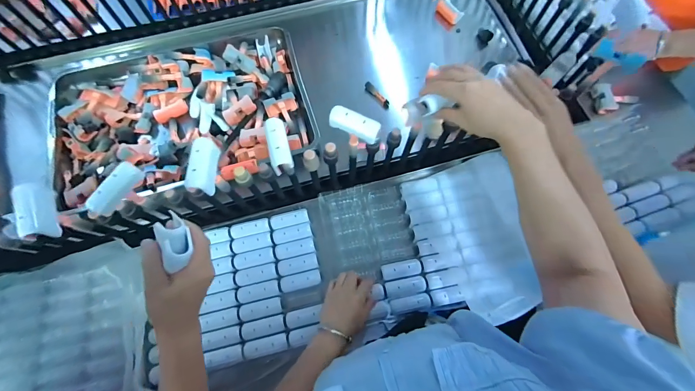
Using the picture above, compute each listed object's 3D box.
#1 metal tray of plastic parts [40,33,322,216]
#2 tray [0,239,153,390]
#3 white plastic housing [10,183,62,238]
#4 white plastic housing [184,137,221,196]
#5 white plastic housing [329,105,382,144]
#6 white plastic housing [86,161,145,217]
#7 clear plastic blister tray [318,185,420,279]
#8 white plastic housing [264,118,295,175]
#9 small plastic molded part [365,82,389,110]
[{"bbox_3d":[-0.398,-0.213,0.740,0.587,0.061,0.415,-13,72,-4],"label":"metal tray of plastic parts"},{"bbox_3d":[-0.541,0.260,0.523,0.380,0.063,0.292,-16,72,-5],"label":"tray"},{"bbox_3d":[-0.429,0.019,0.419,0.023,0.044,0.082,-28,73,-9],"label":"white plastic housing"},{"bbox_3d":[-0.206,-0.045,0.434,0.025,0.042,0.075,1,71,1],"label":"white plastic housing"},{"bbox_3d":[0.010,-0.105,0.449,0.075,0.023,0.027,25,73,9],"label":"white plastic housing"},{"bbox_3d":[-0.319,-0.010,0.420,0.022,0.028,0.078,21,73,7],"label":"white plastic housing"},{"bbox_3d":[0.041,0.064,0.628,0.174,0.035,0.177,-11,71,-3],"label":"clear plastic blister tray"},{"bbox_3d":[-0.101,-0.076,0.442,0.029,0.026,0.082,-14,72,-4],"label":"white plastic housing"},{"bbox_3d":[0.076,-0.254,0.774,0.017,0.016,0.088,-38,75,-11],"label":"small plastic molded part"}]

